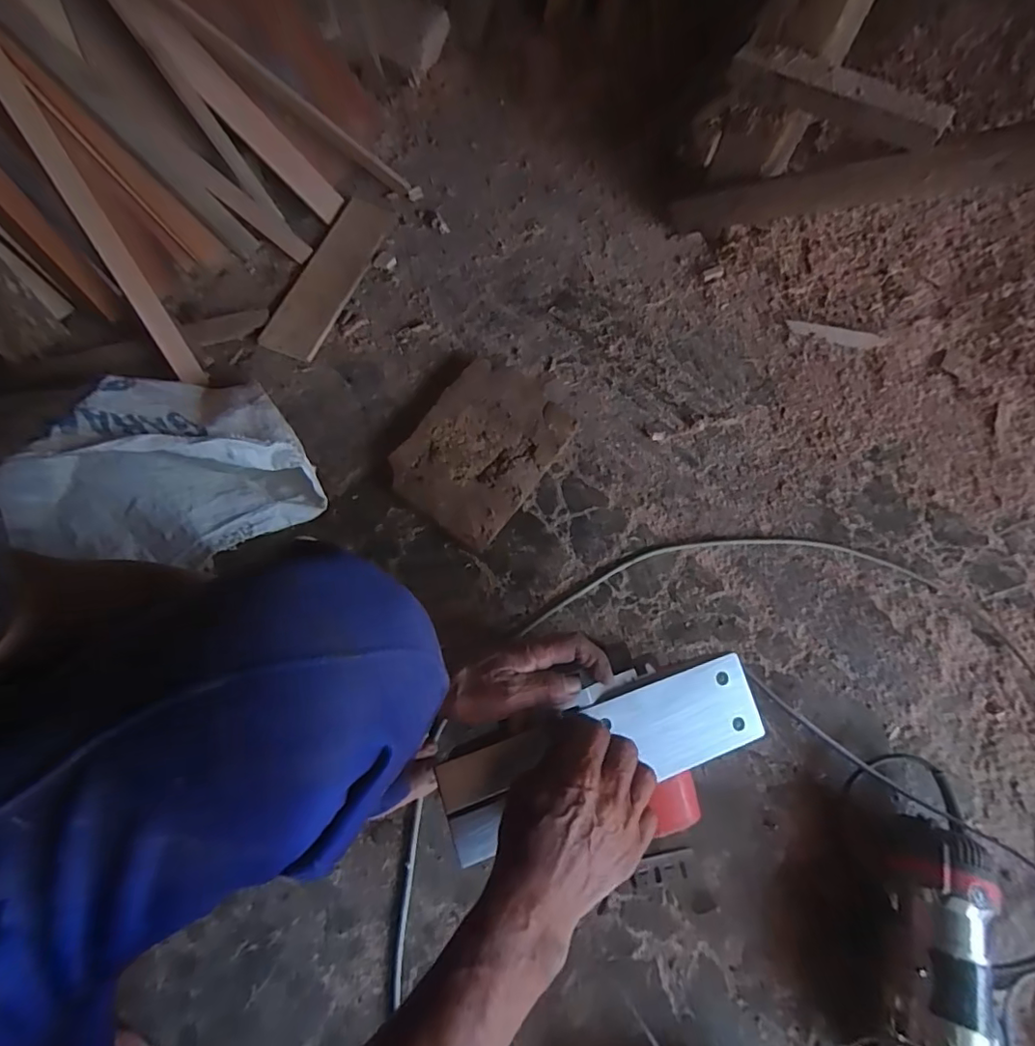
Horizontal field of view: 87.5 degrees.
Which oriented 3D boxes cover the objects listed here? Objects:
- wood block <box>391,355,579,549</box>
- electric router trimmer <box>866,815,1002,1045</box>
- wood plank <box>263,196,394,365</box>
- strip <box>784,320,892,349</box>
[{"bbox_3d":[-0.040,-0.100,0.695,0.162,0.031,0.241,33,71,10],"label":"wood block"},{"bbox_3d":[0.375,0.384,0.488,0.086,0.080,0.208,21,69,6],"label":"electric router trimmer"},{"bbox_3d":[-0.274,-0.368,0.798,0.080,0.017,0.295,19,69,5],"label":"wood plank"},{"bbox_3d":[0.466,-0.276,0.789,0.136,0.010,0.025,14,68,3],"label":"strip"}]

